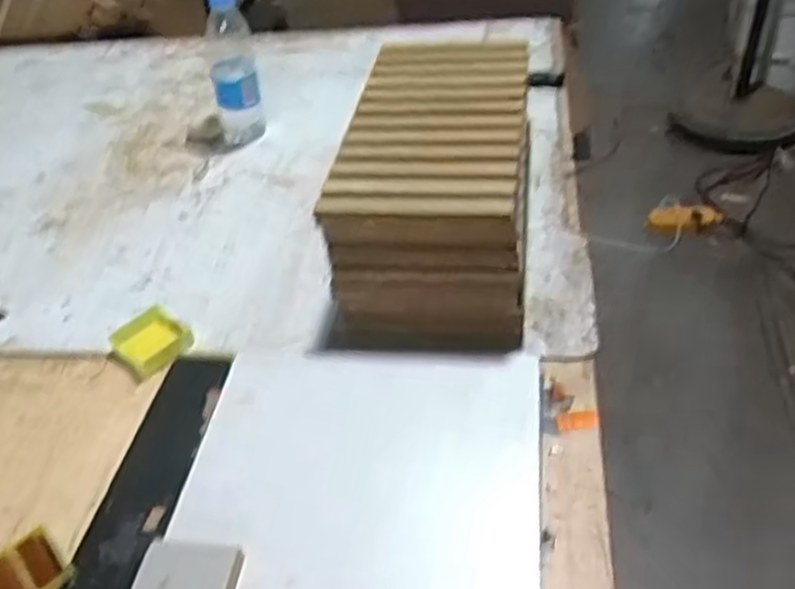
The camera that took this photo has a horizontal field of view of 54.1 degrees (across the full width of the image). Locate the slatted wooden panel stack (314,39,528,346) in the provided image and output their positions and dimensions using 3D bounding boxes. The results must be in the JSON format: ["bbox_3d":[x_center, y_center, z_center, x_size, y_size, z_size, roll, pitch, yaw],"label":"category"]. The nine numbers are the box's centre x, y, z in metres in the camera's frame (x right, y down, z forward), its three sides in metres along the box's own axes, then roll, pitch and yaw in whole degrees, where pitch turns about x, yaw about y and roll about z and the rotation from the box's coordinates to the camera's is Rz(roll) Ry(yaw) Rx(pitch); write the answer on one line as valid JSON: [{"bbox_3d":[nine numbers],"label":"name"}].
[{"bbox_3d":[0.053,-0.134,0.880,0.198,0.154,0.357,4,42,12],"label":"slatted wooden panel stack"}]

